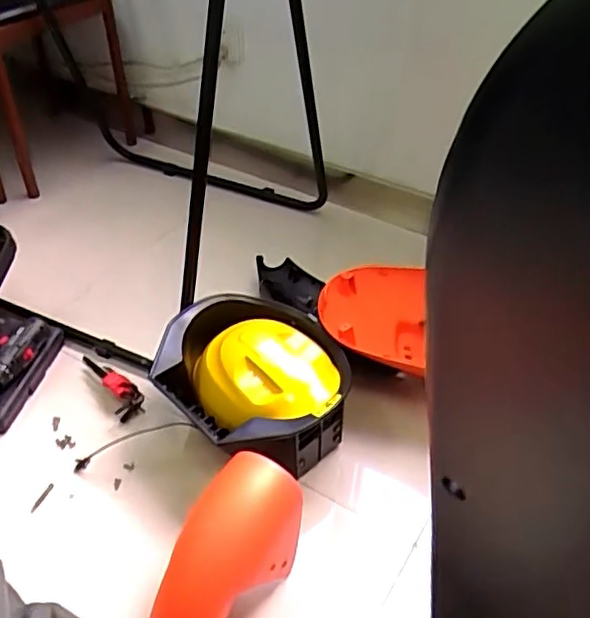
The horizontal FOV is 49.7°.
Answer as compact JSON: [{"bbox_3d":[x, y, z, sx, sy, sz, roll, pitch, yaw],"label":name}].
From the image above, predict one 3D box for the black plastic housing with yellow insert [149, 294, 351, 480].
[{"bbox_3d":[-0.066,0.117,1.012,0.253,0.143,0.300,-25,47,-27],"label":"black plastic housing with yellow insert"}]

